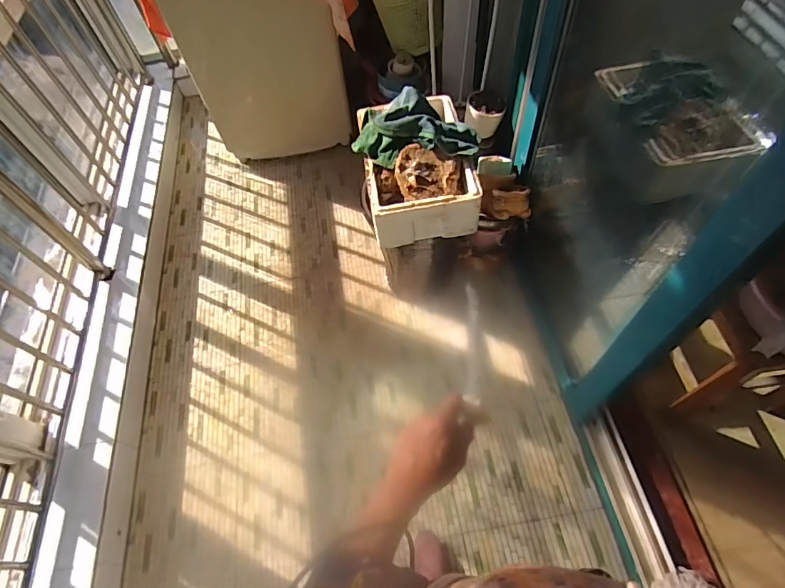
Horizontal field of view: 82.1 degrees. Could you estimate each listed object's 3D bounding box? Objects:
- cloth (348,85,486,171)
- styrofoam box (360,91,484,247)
[{"bbox_3d":[0.060,-0.409,1.134,0.311,0.099,0.193,5,60,10],"label":"cloth"},{"bbox_3d":[0.059,-0.339,1.193,0.267,0.155,0.399,-10,58,1],"label":"styrofoam box"}]

